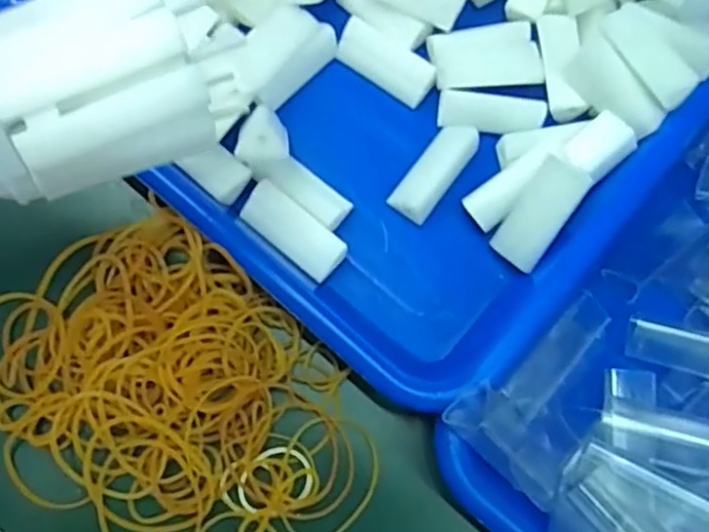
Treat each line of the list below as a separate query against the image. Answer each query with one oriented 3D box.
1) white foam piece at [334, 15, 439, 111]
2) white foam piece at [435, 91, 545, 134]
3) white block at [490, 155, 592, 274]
[{"bbox_3d":[0.014,-0.092,0.298,0.045,0.008,0.021,33,107,7],"label":"white foam piece"},{"bbox_3d":[0.061,-0.069,0.293,0.046,0.007,0.018,10,78,3],"label":"white foam piece"},{"bbox_3d":[0.074,-0.020,0.264,0.020,0.006,0.046,33,116,8],"label":"white block"}]

